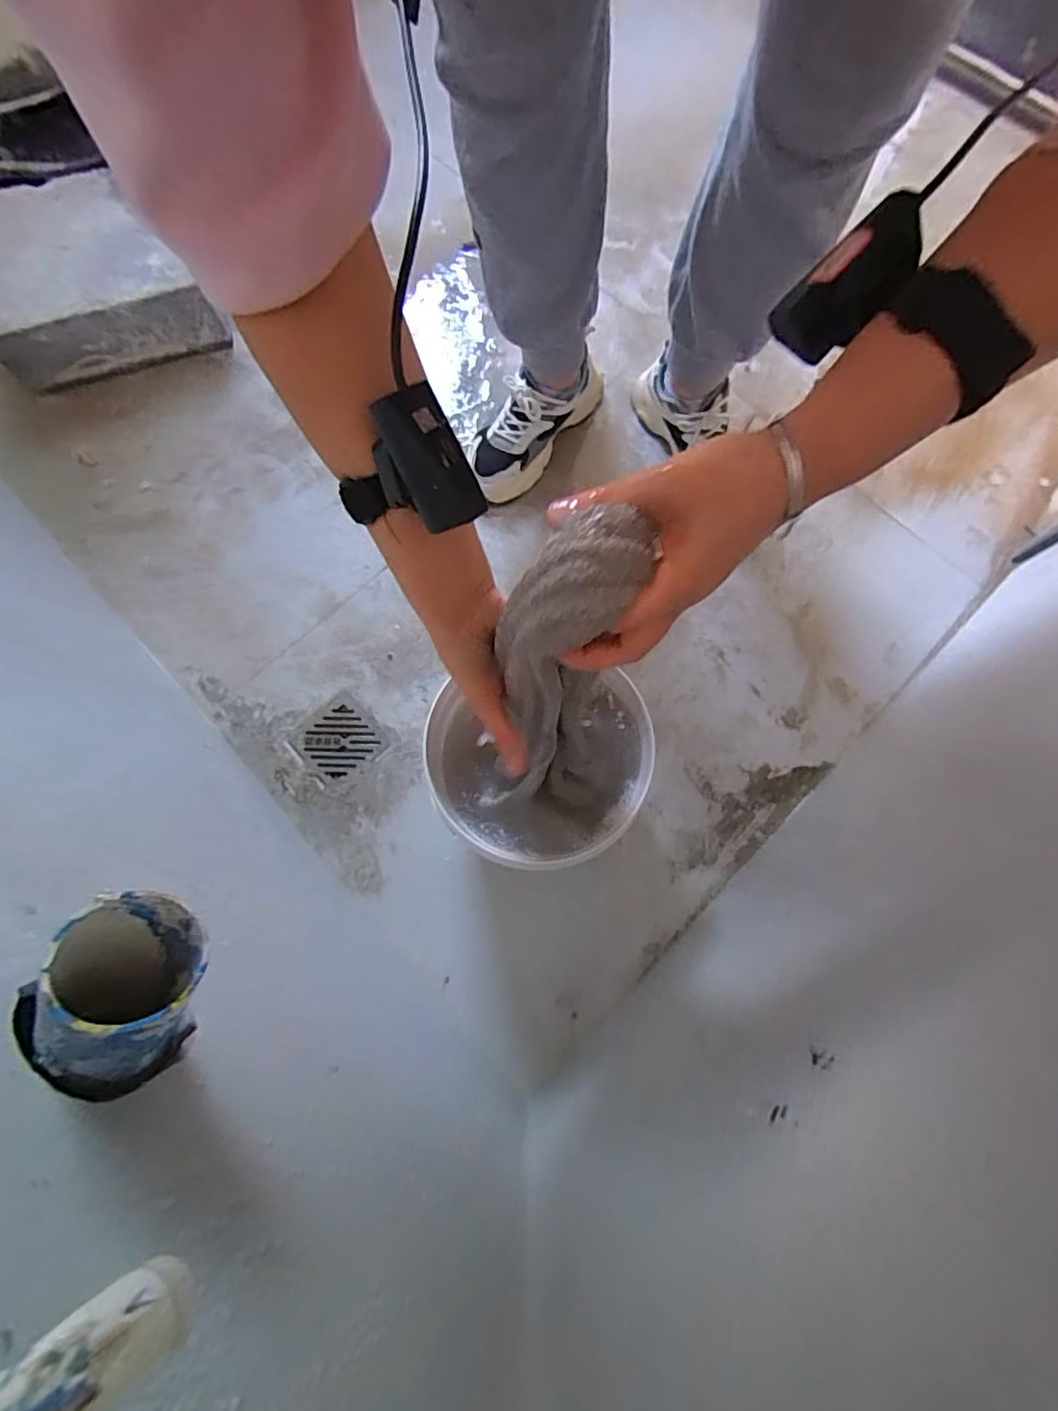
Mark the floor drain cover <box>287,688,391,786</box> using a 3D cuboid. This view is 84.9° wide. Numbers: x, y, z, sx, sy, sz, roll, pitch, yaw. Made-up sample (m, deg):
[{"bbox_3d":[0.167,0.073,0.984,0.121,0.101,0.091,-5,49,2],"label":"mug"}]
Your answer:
[{"bbox_3d":[-0.240,0.045,0.725,0.095,0.007,0.094,-40,80,-9],"label":"floor drain cover"}]

